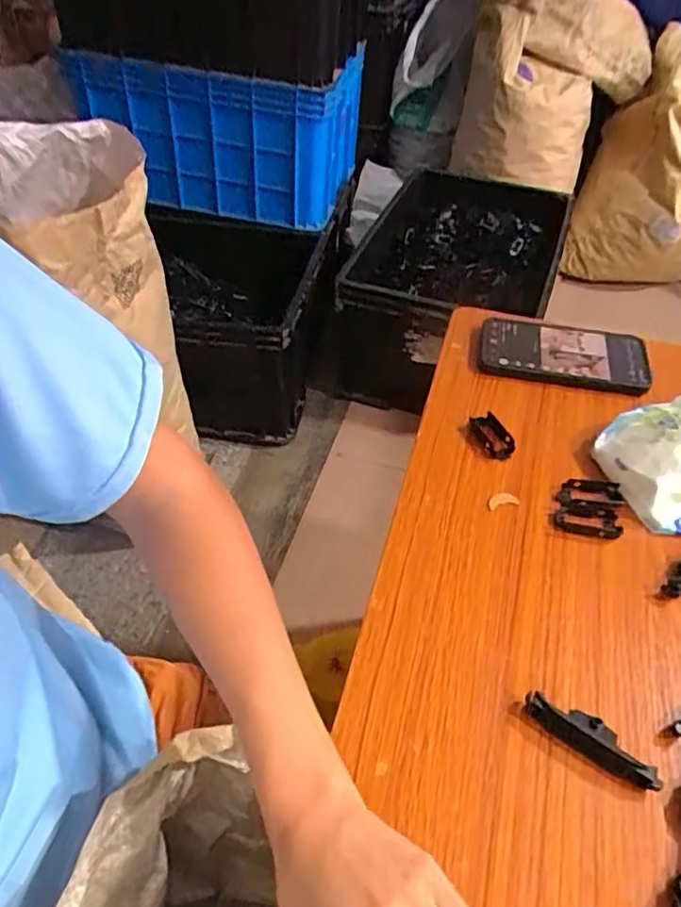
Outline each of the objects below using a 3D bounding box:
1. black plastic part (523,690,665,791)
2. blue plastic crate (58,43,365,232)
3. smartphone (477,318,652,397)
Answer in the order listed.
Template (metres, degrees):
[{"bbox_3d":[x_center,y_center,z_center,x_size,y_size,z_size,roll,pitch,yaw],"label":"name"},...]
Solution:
[{"bbox_3d":[0.150,0.168,0.372,0.080,0.020,0.018,29,54,24],"label":"black plastic part"},{"bbox_3d":[-0.292,-0.809,1.532,0.608,0.317,0.335,10,48,8],"label":"blue plastic crate"},{"bbox_3d":[0.220,-0.102,0.617,0.157,0.013,0.088,10,48,8],"label":"smartphone"}]

